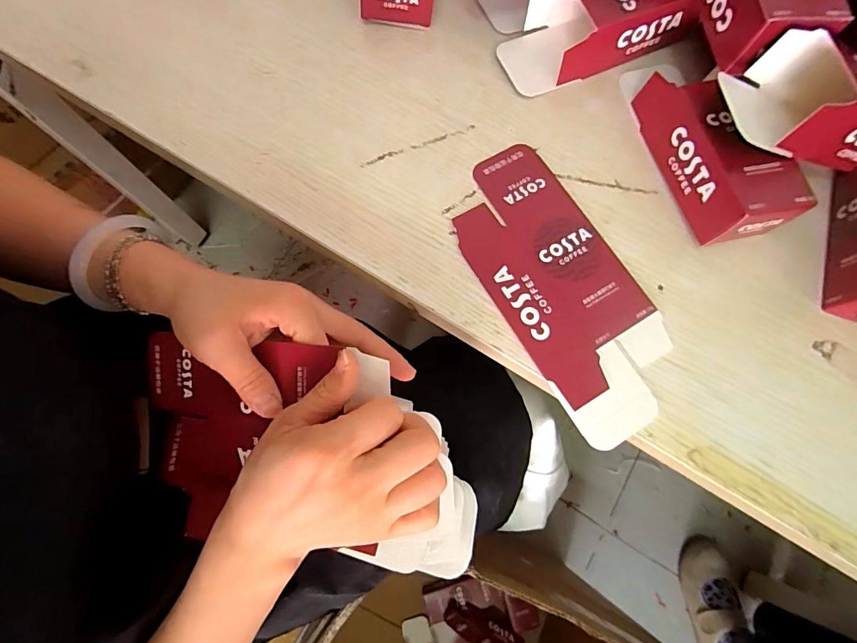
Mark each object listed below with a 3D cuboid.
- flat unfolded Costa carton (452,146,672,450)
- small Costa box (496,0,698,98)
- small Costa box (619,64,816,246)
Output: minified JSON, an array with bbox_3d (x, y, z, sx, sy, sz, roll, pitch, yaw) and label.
[{"bbox_3d":[0.091,-0.027,0.288,0.092,0.004,0.208,-30,78,-8],"label":"flat unfolded Costa carton"},{"bbox_3d":[0.129,-0.235,0.326,0.140,0.043,0.065,-22,77,-7],"label":"small Costa box"},{"bbox_3d":[0.197,-0.134,0.299,0.056,0.045,0.157,-17,77,-6],"label":"small Costa box"}]

